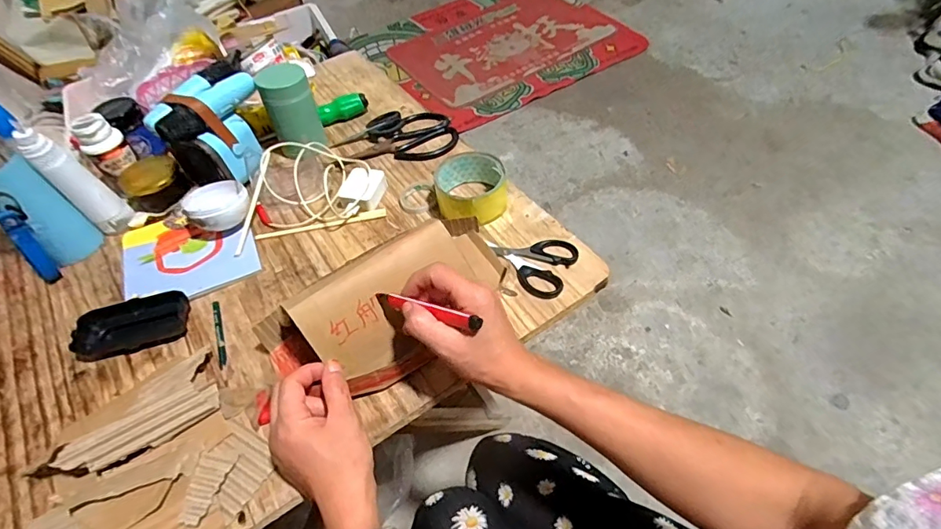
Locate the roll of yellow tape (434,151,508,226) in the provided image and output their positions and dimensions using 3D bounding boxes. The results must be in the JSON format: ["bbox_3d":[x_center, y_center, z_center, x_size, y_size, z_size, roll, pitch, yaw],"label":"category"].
[{"bbox_3d":[0.001,-0.089,0.564,0.083,0.046,0.083,0,51,0],"label":"roll of yellow tape"}]

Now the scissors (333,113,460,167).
[{"bbox_3d":[-0.103,-0.170,0.663,0.168,0.018,0.088,-22,54,-11],"label":"scissors"}]

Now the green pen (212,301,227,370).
[{"bbox_3d":[-0.260,0.072,0.489,0.008,0.004,0.086,-23,54,-11],"label":"green pen"}]

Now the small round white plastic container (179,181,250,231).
[{"bbox_3d":[-0.300,-0.066,0.571,0.069,0.046,0.064,-3,52,4],"label":"small round white plastic container"}]

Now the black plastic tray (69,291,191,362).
[{"bbox_3d":[-0.353,0.065,0.497,0.107,0.023,0.058,-15,53,-5],"label":"black plastic tray"}]

